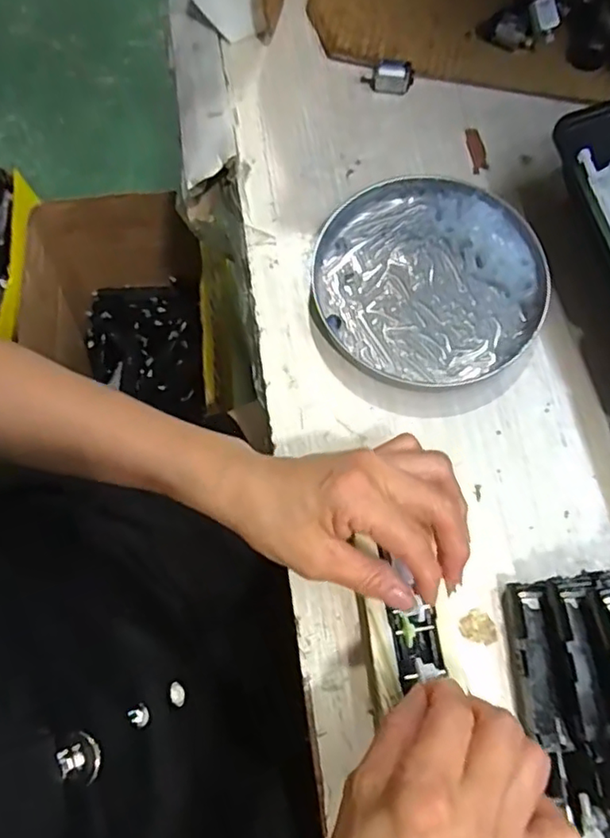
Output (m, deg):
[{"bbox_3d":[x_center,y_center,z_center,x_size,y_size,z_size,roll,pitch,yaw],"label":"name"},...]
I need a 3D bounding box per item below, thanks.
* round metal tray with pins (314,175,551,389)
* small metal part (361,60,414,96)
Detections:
[{"bbox_3d":[0.080,-0.091,0.384,0.139,0.018,0.137,-1,74,2],"label":"round metal tray with pins"},{"bbox_3d":[0.060,-0.246,0.424,0.035,0.018,0.017,2,74,3],"label":"small metal part"}]

